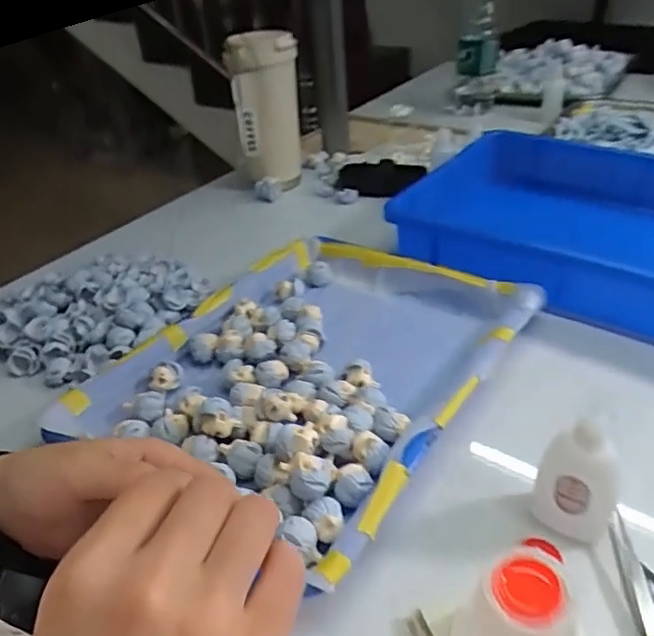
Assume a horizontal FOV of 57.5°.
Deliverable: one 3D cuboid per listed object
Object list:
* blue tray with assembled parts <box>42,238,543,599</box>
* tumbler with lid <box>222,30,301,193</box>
[{"bbox_3d":[-0.013,0.038,0.471,0.255,0.046,0.324,18,42,31],"label":"blue tray with assembled parts"},{"bbox_3d":[-0.069,-0.241,0.711,0.078,0.176,0.071,-5,34,3],"label":"tumbler with lid"}]

